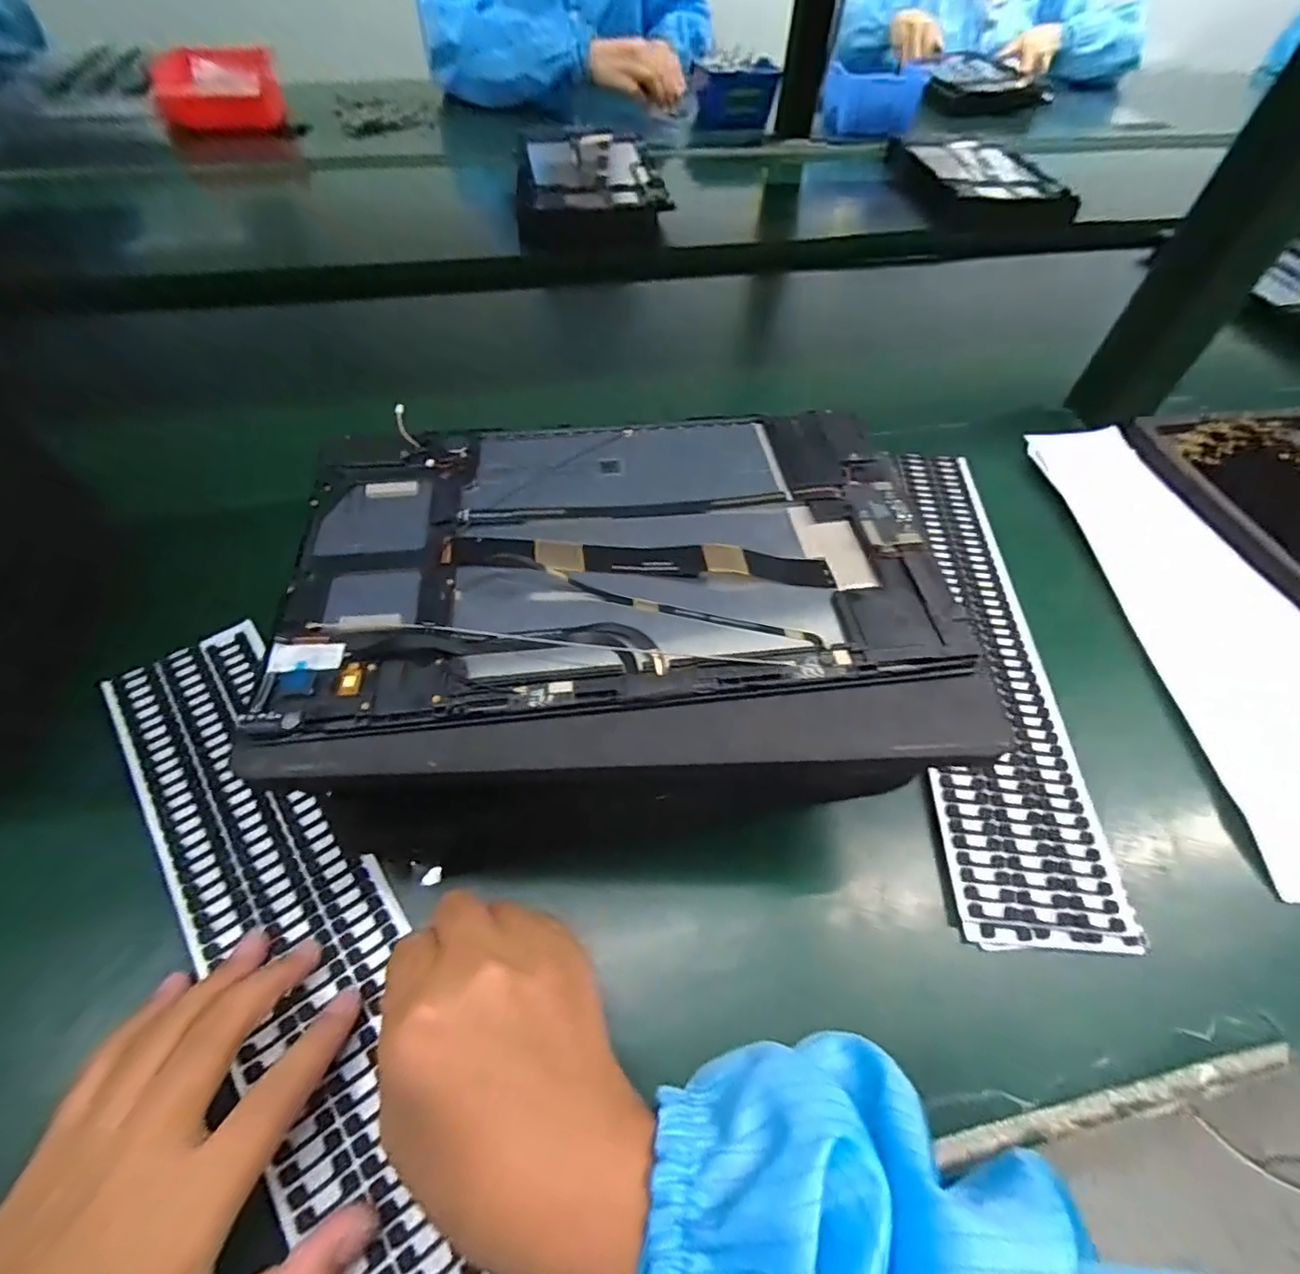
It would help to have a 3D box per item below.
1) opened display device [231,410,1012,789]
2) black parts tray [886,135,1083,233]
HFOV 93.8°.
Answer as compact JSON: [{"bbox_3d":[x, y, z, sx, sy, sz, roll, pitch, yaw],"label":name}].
[{"bbox_3d":[-0.009,-0.028,0.233,0.239,0.013,0.170,-1,55,-3],"label":"opened display device"},{"bbox_3d":[0.404,-0.569,0.770,0.166,0.040,0.238,-6,55,-6],"label":"black parts tray"}]

